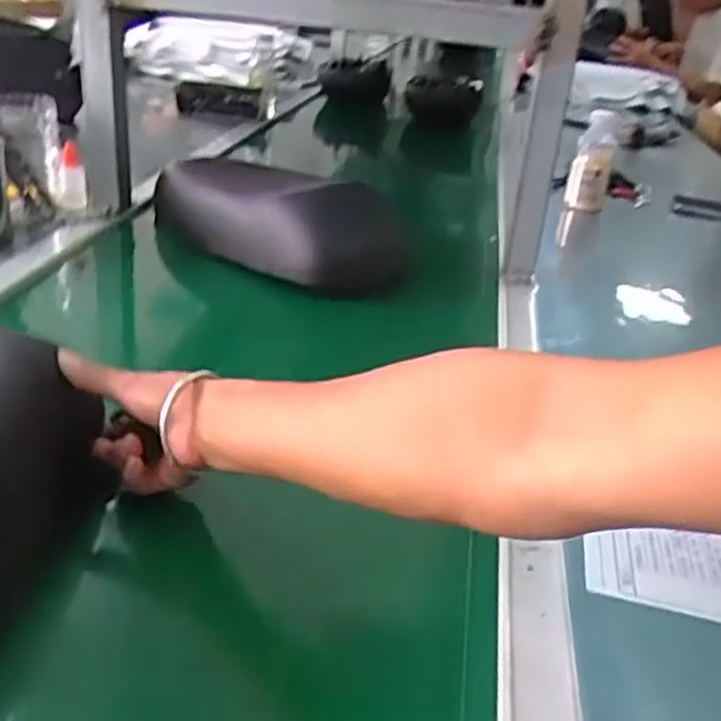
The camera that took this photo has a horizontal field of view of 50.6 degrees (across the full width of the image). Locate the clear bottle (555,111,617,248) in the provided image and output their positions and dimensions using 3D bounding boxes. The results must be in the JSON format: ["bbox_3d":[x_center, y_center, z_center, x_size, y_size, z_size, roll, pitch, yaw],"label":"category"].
[{"bbox_3d":[0.389,-0.301,1.309,0.069,0.216,0.080,13,29,12],"label":"clear bottle"}]

